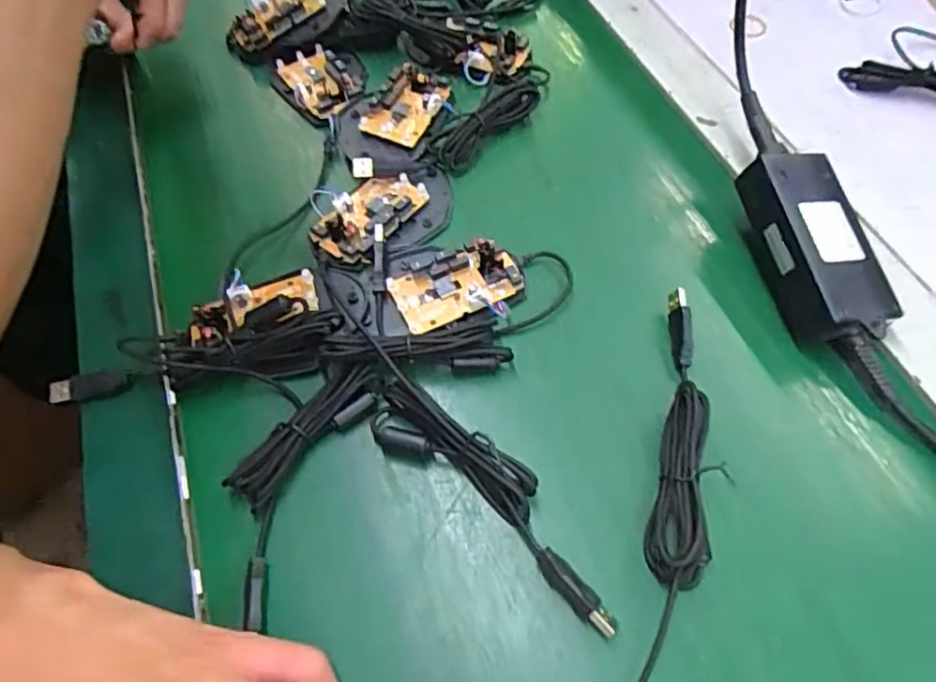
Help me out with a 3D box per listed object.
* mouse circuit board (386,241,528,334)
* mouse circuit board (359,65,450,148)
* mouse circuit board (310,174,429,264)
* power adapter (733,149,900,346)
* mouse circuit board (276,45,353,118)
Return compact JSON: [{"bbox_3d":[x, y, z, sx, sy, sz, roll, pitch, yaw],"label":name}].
[{"bbox_3d":[-0.006,-0.034,0.403,0.078,0.018,0.051,-24,60,-10],"label":"mouse circuit board"},{"bbox_3d":[-0.048,-0.190,0.503,0.047,0.013,0.078,24,63,17],"label":"mouse circuit board"},{"bbox_3d":[-0.069,-0.090,0.444,0.048,0.014,0.082,28,64,20],"label":"mouse circuit board"},{"bbox_3d":[0.210,-0.057,0.385,0.052,0.038,0.124,-6,72,-17],"label":"power adapter"},{"bbox_3d":[-0.128,-0.220,0.540,0.042,0.015,0.093,-30,61,-14],"label":"mouse circuit board"}]

